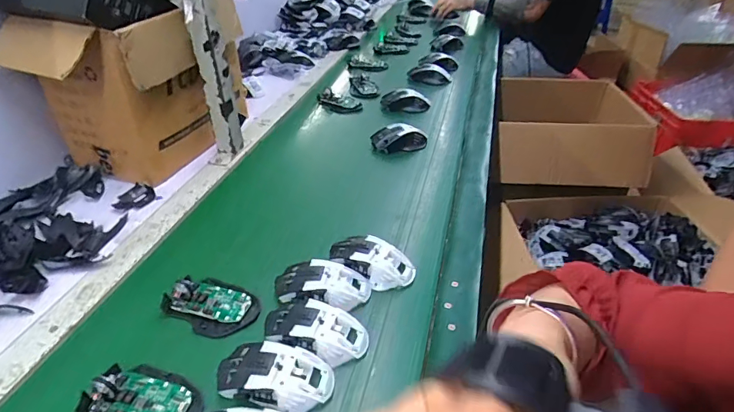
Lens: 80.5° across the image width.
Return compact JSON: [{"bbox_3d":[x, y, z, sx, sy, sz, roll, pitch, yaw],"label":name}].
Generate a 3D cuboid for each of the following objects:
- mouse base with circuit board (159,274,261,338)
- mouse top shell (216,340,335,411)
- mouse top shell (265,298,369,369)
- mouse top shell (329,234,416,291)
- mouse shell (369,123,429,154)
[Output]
[{"bbox_3d":[-0.189,0.116,0.524,0.106,0.026,0.069,16,39,19],"label":"mouse base with circuit board"},{"bbox_3d":[-0.092,0.168,0.436,0.113,0.030,0.062,7,37,8],"label":"mouse top shell"},{"bbox_3d":[-0.058,0.136,0.482,0.117,0.032,0.059,14,38,17],"label":"mouse top shell"},{"bbox_3d":[0.007,0.071,0.571,0.110,0.033,0.053,20,40,24],"label":"mouse top shell"},{"bbox_3d":[0.067,-0.138,0.863,0.113,0.039,0.058,-6,32,-14],"label":"mouse shell"}]

